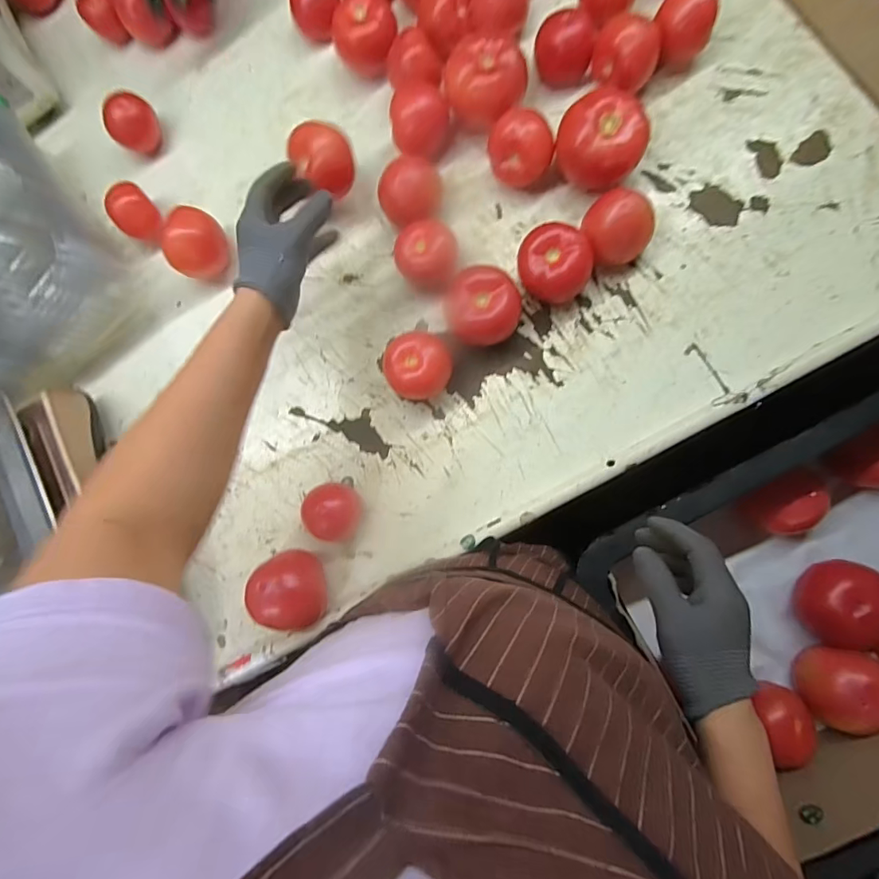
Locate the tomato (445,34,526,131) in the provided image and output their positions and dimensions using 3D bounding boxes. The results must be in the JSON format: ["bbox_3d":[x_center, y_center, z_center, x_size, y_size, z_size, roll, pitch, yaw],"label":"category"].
[{"bbox_3d":[0.047,-0.381,0.515,0.080,0.059,0.078,-1,85,10],"label":"tomato"}]

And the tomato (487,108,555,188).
[{"bbox_3d":[0.086,-0.300,0.507,0.064,0.061,0.062,3,85,10],"label":"tomato"}]

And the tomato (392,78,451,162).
[{"bbox_3d":[-0.020,-0.348,0.529,0.061,0.053,0.065,-12,83,9],"label":"tomato"}]

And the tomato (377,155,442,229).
[{"bbox_3d":[-0.027,-0.266,0.524,0.075,0.051,0.060,-16,82,8],"label":"tomato"}]

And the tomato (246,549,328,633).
[{"bbox_3d":[-0.156,0.157,0.507,0.066,0.066,0.076,-1,84,10],"label":"tomato"}]

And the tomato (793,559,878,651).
[{"bbox_3d":[0.435,0.176,0.514,0.083,0.058,0.090,-1,85,10],"label":"tomato"}]

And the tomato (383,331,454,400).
[{"bbox_3d":[-0.022,-0.076,0.505,0.067,0.058,0.065,-1,85,10],"label":"tomato"}]

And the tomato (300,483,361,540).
[{"bbox_3d":[-0.118,0.077,0.517,0.060,0.047,0.059,-1,85,10],"label":"tomato"}]

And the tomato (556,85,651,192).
[{"bbox_3d":[0.171,-0.307,0.493,0.093,0.063,0.084,-40,79,4],"label":"tomato"}]

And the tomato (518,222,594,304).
[{"bbox_3d":[0.118,-0.178,0.498,0.070,0.059,0.069,-1,85,10],"label":"tomato"}]

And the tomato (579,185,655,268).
[{"bbox_3d":[0.180,-0.211,0.485,0.067,0.058,0.061,-1,85,10],"label":"tomato"}]

